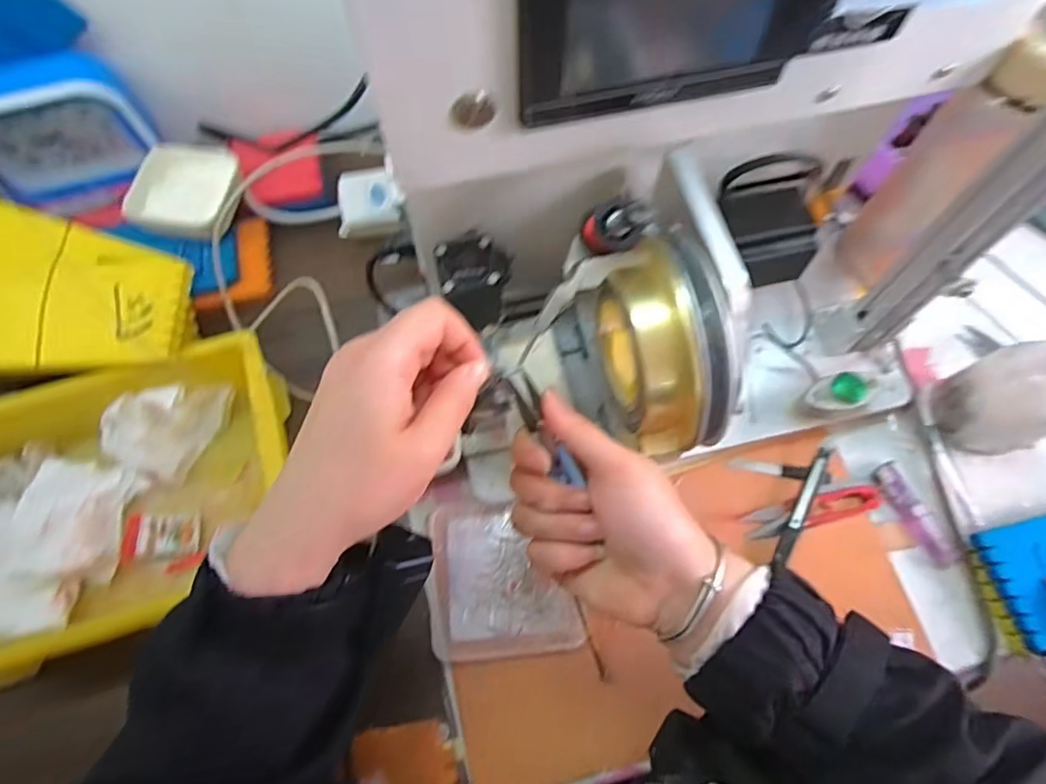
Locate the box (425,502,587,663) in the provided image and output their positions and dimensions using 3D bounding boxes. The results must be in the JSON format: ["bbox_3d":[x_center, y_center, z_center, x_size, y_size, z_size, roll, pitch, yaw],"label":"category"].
[{"bbox_3d":[-0.015,0.132,0.420,0.101,0.011,0.105,-6,67,-2],"label":"box"}]

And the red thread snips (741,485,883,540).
[{"bbox_3d":[0.215,0.087,0.437,0.106,0.006,0.022,-14,68,-5],"label":"red thread snips"}]

